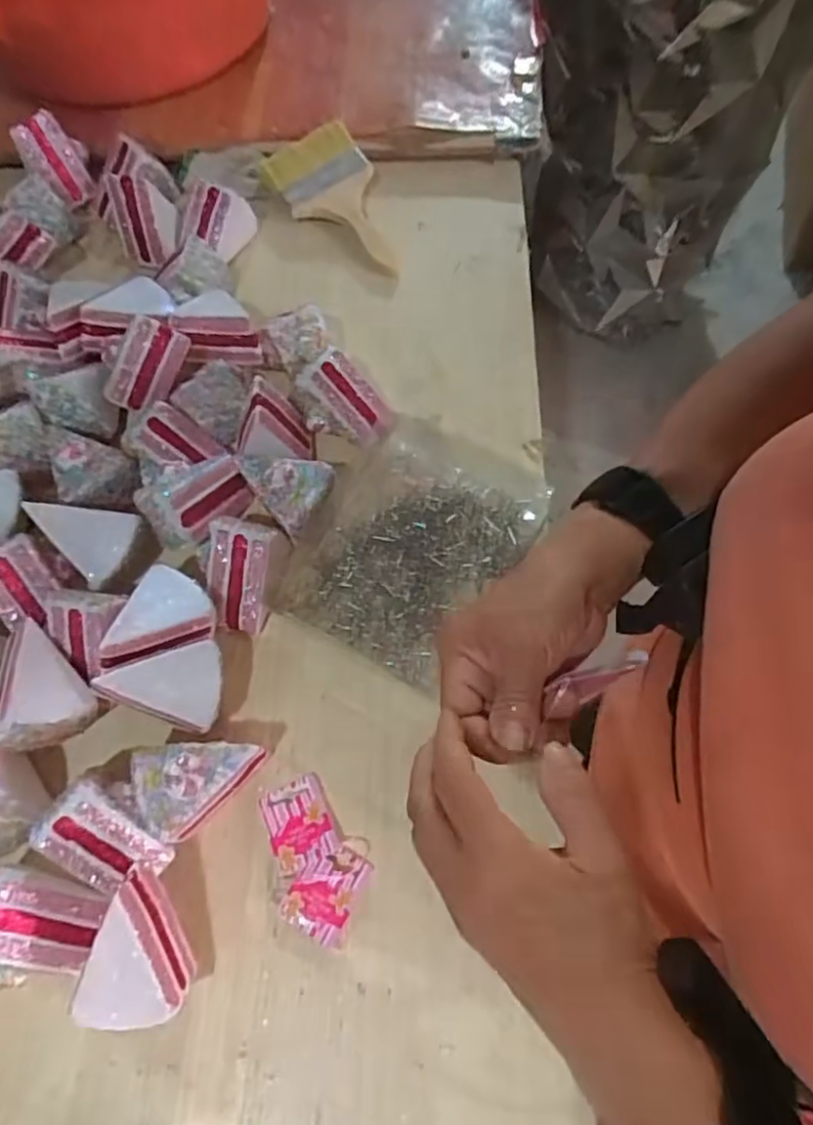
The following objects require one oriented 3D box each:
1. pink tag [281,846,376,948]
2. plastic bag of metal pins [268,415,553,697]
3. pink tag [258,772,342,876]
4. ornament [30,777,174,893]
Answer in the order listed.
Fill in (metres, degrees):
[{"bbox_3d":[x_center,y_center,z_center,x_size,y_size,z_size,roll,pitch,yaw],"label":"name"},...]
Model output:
[{"bbox_3d":[-0.057,0.233,0.467,0.044,0.008,0.060,25,69,13],"label":"pink tag"},{"bbox_3d":[0.005,-0.021,0.580,0.178,0.022,0.224,25,69,13],"label":"plastic bag of metal pins"},{"bbox_3d":[-0.079,0.193,0.483,0.046,0.009,0.067,-22,67,-8],"label":"pink tag"},{"bbox_3d":[-0.211,0.190,0.458,0.081,0.052,0.062,35,71,16],"label":"ornament"}]

